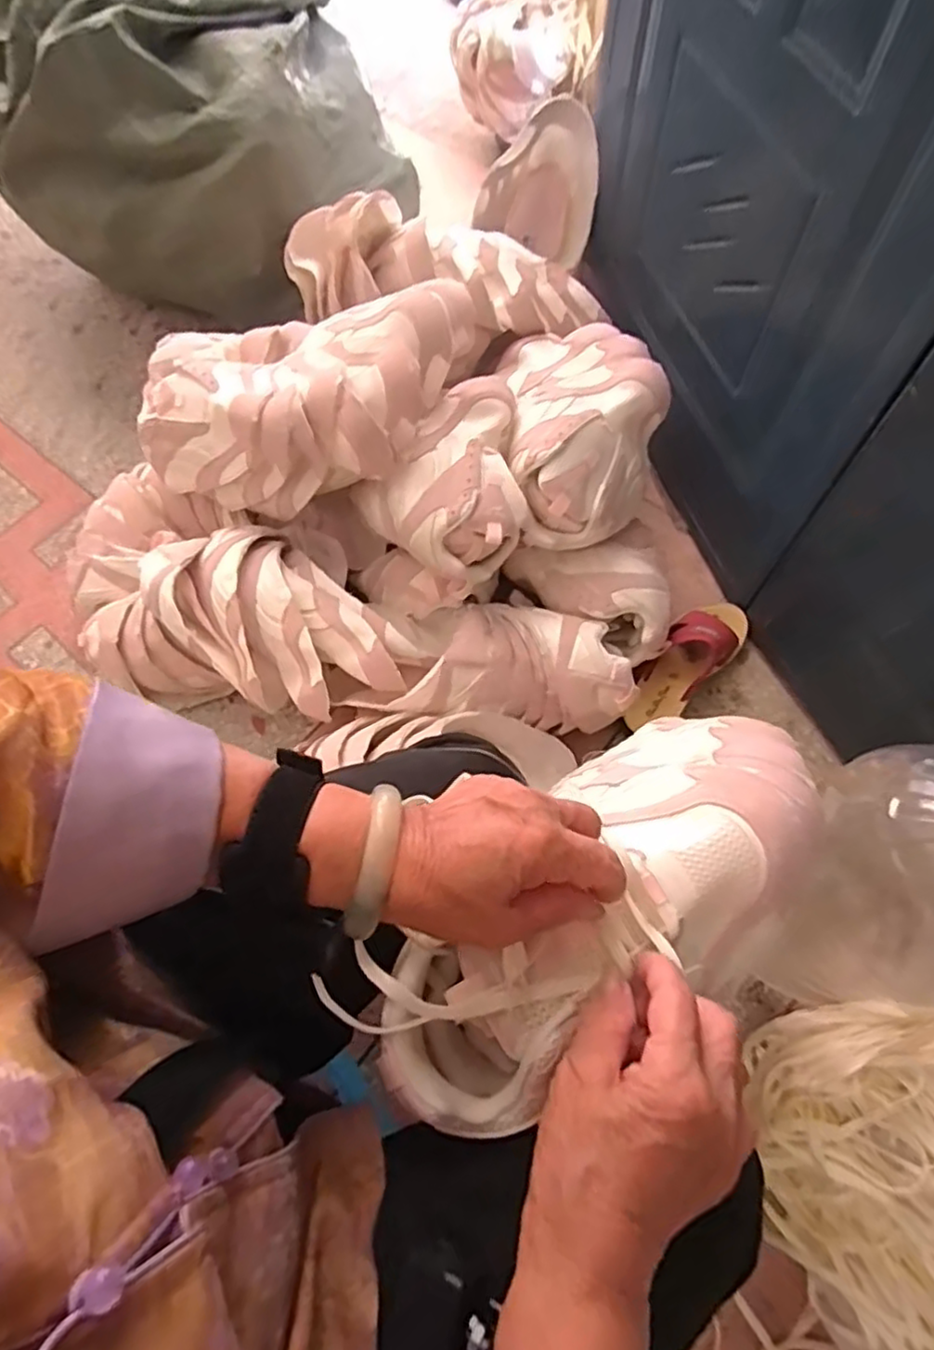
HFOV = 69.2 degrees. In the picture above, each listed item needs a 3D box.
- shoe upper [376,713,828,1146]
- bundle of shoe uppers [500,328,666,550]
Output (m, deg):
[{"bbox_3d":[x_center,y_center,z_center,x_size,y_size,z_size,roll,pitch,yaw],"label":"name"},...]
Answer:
[{"bbox_3d":[0.078,0.130,0.383,0.278,0.109,0.128,-36,70,-14],"label":"shoe upper"},{"bbox_3d":[0.138,-0.301,0.802,0.178,0.111,0.275,-4,66,0],"label":"bundle of shoe uppers"}]

